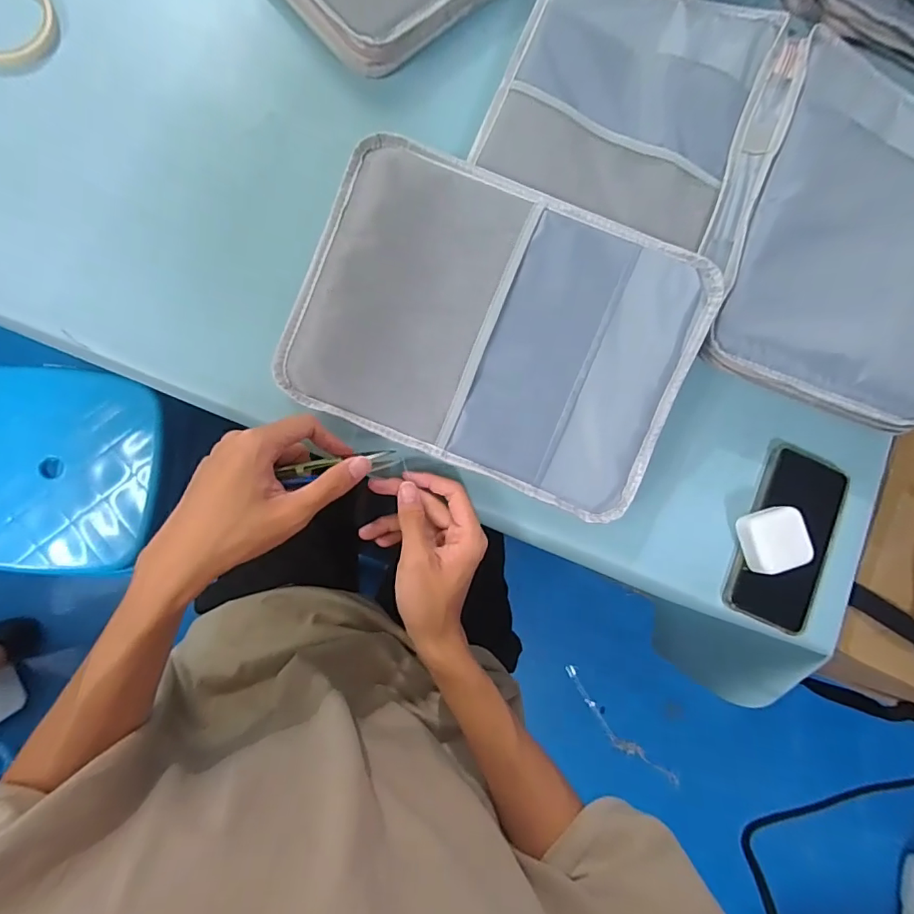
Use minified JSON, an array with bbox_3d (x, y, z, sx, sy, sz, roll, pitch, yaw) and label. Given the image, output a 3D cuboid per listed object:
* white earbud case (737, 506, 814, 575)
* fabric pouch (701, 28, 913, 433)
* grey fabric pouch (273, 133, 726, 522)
[{"bbox_3d":[0.289,0.074,0.459,0.053,0.021,0.053,-14,86,-9],"label":"white earbud case"},{"bbox_3d":[0.371,-0.204,0.444,0.217,0.023,0.328,20,82,-1],"label":"fabric pouch"},{"bbox_3d":[0.033,-0.103,0.411,0.312,0.017,0.222,23,95,-1],"label":"grey fabric pouch"}]

